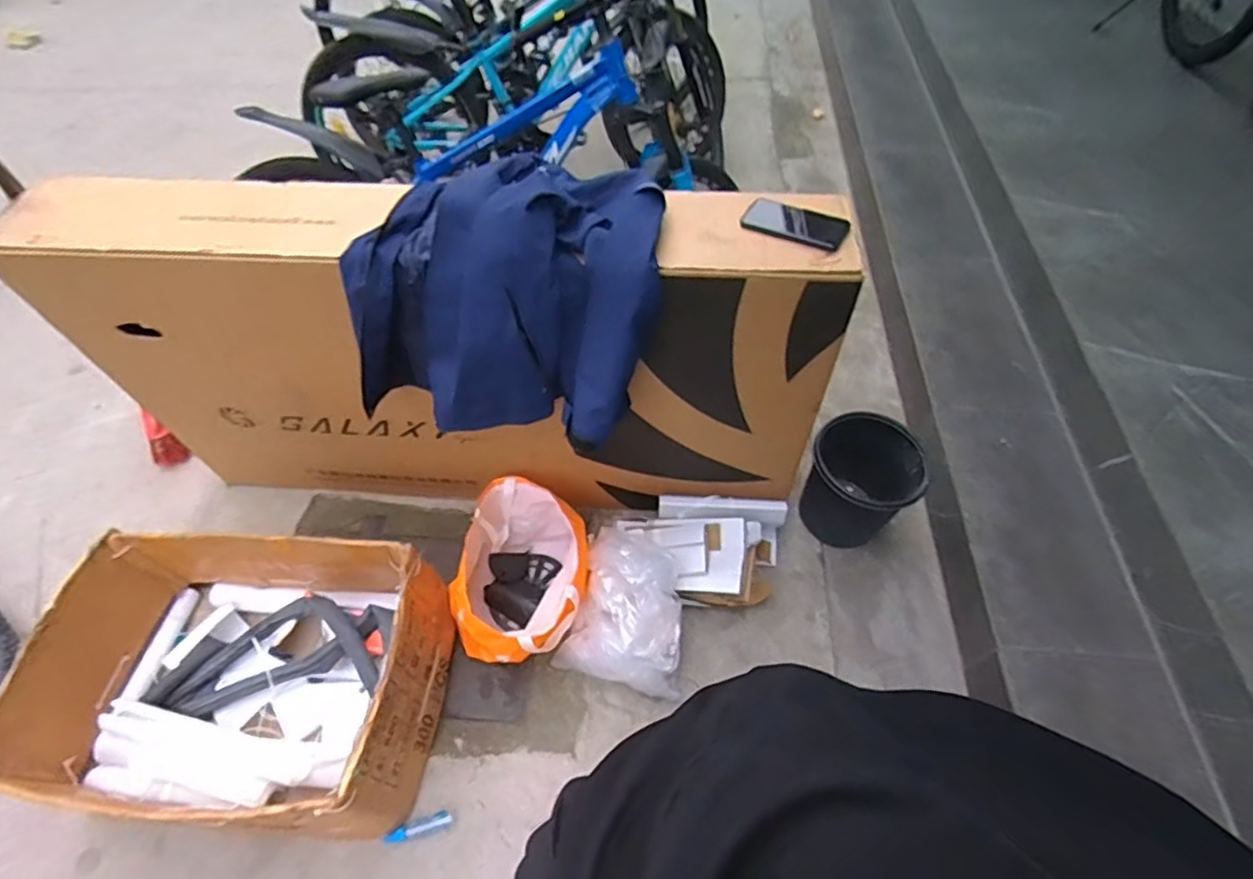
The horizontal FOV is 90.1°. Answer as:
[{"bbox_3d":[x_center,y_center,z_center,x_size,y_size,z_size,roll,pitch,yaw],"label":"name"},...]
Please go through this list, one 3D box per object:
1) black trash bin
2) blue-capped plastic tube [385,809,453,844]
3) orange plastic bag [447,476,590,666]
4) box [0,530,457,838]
[{"bbox_3d":[0.545,0.101,1.456,0.222,0.252,0.228,0,54,0],"label":"black trash bin"},{"bbox_3d":[-0.387,0.727,1.170,0.116,0.022,0.032,-16,56,-10],"label":"blue-capped plastic tube"},{"bbox_3d":[-0.219,0.298,1.373,0.272,0.207,0.362,6,54,4],"label":"orange plastic bag"},{"bbox_3d":[-0.727,0.447,1.190,0.683,0.250,0.465,5,54,3],"label":"box"}]

